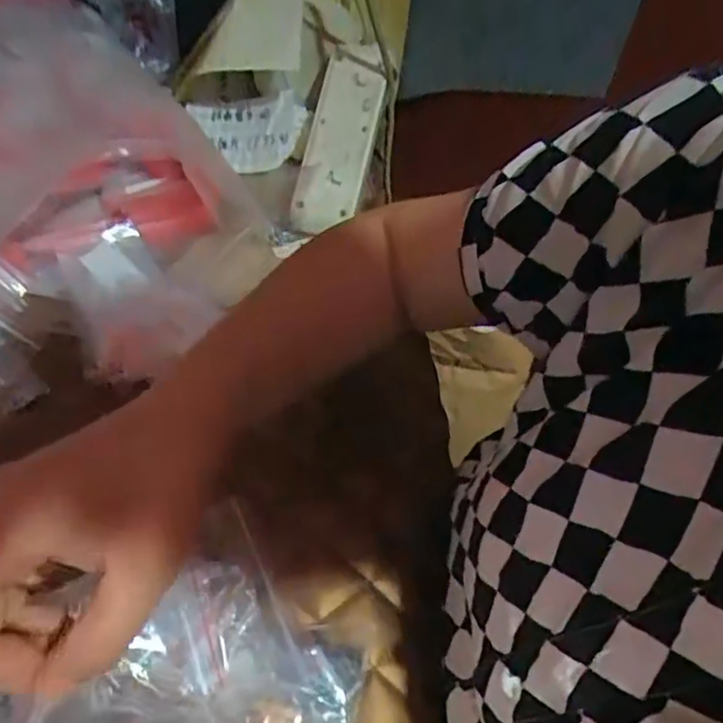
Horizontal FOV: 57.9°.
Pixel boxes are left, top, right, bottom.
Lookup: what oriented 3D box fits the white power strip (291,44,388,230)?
[{"bbox_3d":[-0.021,-0.205,0.609,0.059,0.026,0.175,13,79,5],"label":"white power strip"}]

